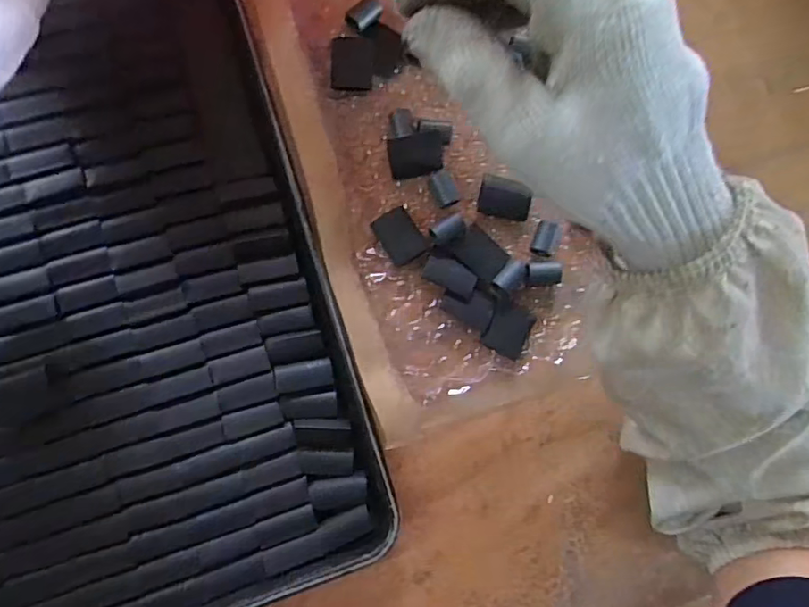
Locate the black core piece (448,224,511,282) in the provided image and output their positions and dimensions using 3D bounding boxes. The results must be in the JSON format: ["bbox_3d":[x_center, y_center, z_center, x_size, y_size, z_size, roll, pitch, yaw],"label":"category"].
[{"bbox_3d":[0.046,-0.030,0.343,0.031,0.004,0.025,43,81,-3],"label":"black core piece"}]

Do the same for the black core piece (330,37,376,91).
[{"bbox_3d":[-0.031,-0.146,0.344,0.026,0.004,0.033,1,85,-8],"label":"black core piece"}]

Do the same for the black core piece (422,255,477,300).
[{"bbox_3d":[0.028,-0.017,0.340,0.032,0.004,0.017,28,82,-5],"label":"black core piece"}]

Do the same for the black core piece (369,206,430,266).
[{"bbox_3d":[-0.002,-0.041,0.340,0.024,0.004,0.031,-31,90,-10],"label":"black core piece"}]

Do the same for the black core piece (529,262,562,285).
[{"bbox_3d":[0.085,-0.018,0.346,0.021,0.011,0.012,-2,85,-9],"label":"black core piece"}]

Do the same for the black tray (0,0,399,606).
[{"bbox_3d":[-0.333,0.035,0.272,0.591,0.022,0.392,-16,88,-10],"label":"black tray"}]

